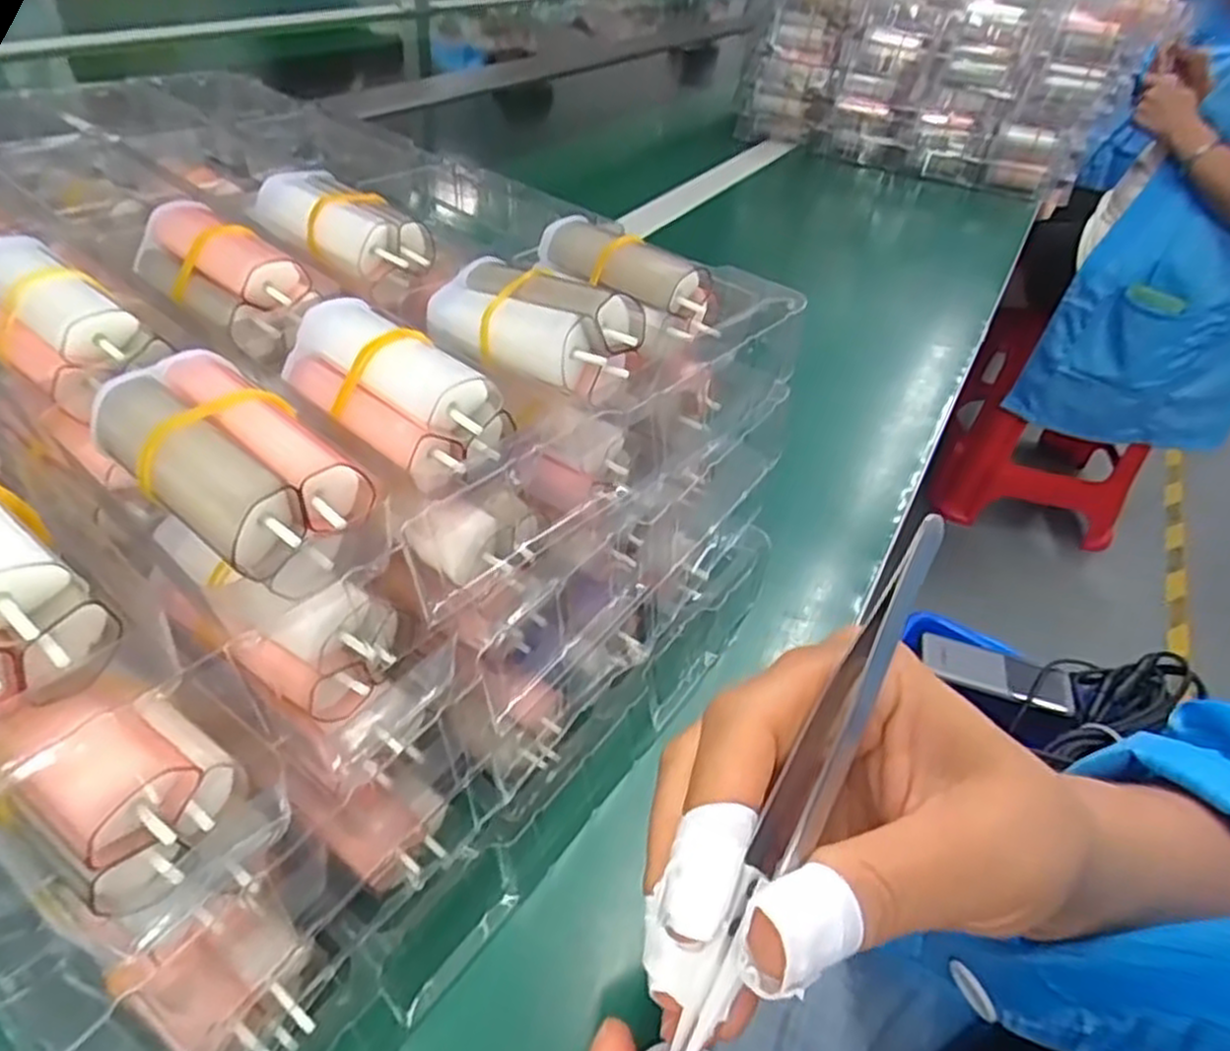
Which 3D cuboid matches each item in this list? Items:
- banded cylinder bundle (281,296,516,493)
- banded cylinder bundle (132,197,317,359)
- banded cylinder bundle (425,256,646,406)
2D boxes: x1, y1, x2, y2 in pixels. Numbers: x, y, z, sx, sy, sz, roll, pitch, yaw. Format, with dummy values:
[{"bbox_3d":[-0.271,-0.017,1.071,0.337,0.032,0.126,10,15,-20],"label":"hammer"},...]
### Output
[{"bbox_3d":[-0.061,-0.038,0.207,0.067,0.026,0.029,32,47,26],"label":"banded cylinder bundle"},{"bbox_3d":[-0.131,-0.085,0.252,0.065,0.026,0.029,29,46,24],"label":"banded cylinder bundle"},{"bbox_3d":[-0.025,-0.064,0.228,0.069,0.024,0.032,27,45,22],"label":"banded cylinder bundle"}]

